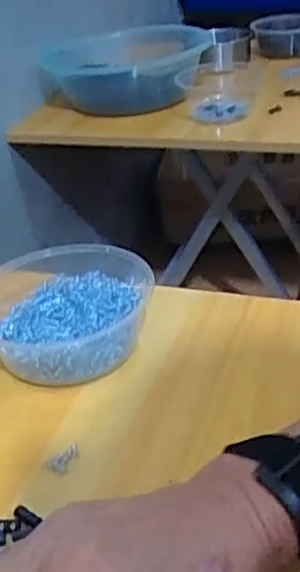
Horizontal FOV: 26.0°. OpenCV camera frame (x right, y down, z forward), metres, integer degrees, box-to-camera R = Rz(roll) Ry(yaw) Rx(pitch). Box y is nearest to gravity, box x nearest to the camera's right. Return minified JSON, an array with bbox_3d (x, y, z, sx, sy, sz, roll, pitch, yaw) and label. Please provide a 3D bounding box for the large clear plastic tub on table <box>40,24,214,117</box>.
[{"bbox_3d":[-0.037,-0.395,1.160,0.270,0.095,0.322,-1,32,10],"label":"large clear plastic tub on table"}]

